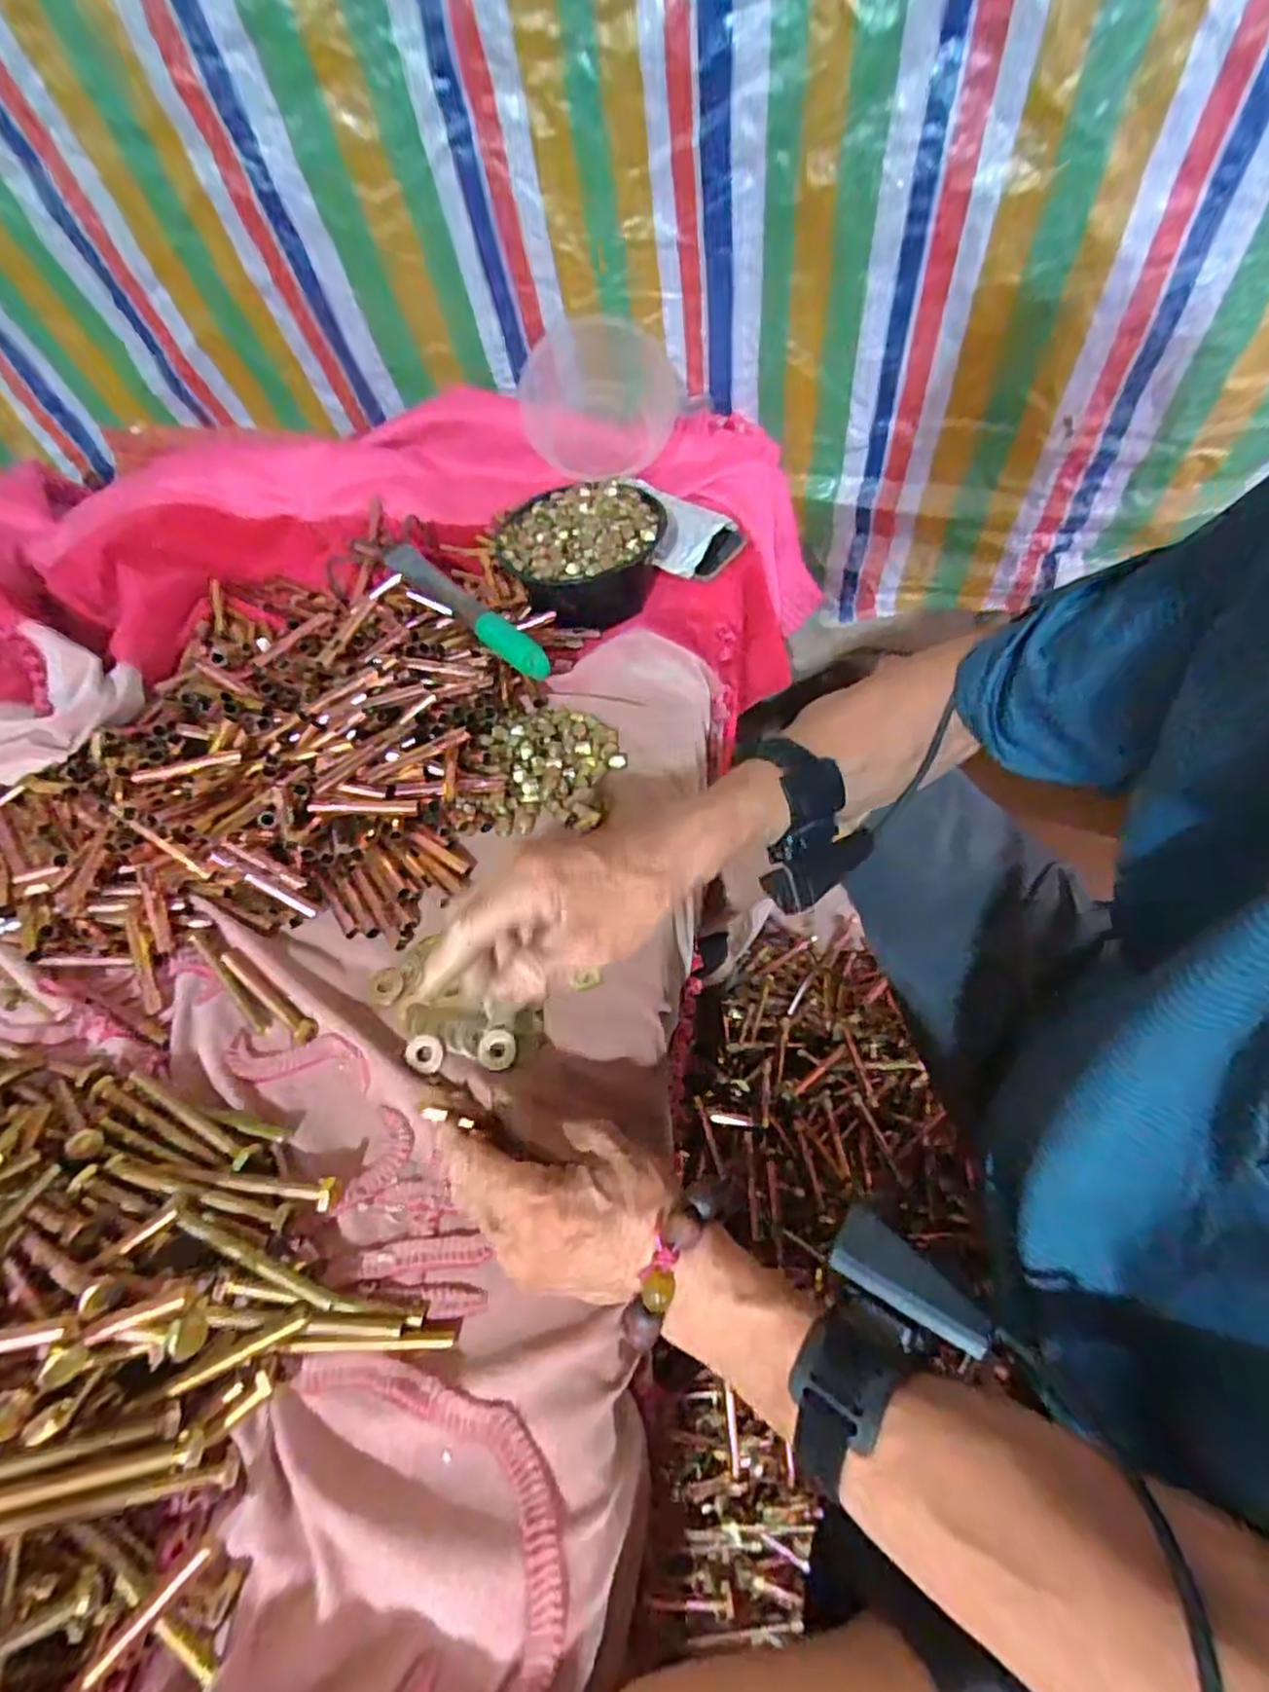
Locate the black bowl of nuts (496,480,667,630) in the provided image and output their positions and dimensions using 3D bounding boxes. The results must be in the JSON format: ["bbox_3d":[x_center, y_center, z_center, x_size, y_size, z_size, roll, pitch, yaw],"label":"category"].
[{"bbox_3d":[-0.051,-0.297,0.690,0.153,0.072,0.150,-1,55,2],"label":"black bowl of nuts"}]

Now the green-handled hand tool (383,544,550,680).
[{"bbox_3d":[-0.161,-0.225,0.629,0.028,0.035,0.249,-38,58,-21],"label":"green-handled hand tool"}]

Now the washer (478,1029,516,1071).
[{"bbox_3d":[-0.087,0.128,0.430,0.025,0.004,0.024,-6,84,9],"label":"washer"}]

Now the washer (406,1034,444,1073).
[{"bbox_3d":[-0.135,0.132,0.437,0.023,0.005,0.023,-3,53,4],"label":"washer"}]

